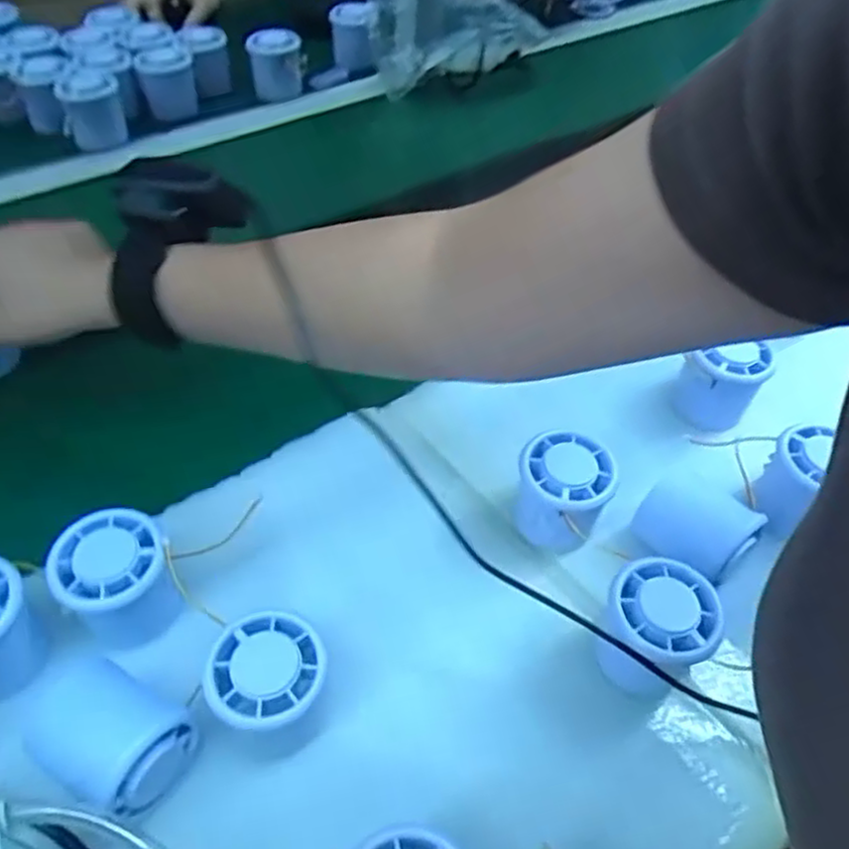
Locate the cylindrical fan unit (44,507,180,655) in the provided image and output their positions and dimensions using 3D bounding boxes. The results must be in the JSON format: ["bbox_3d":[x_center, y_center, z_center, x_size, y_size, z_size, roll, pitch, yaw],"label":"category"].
[{"bbox_3d":[-0.160,0.082,0.382,0.052,0.055,0.053,-23,55,-19],"label":"cylindrical fan unit"}]

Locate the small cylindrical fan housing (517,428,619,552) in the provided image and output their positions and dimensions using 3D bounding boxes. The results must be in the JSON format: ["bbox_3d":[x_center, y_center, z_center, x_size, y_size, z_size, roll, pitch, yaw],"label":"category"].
[{"bbox_3d":[0.081,0.043,0.435,0.052,0.062,0.050,19,53,13],"label":"small cylindrical fan housing"}]

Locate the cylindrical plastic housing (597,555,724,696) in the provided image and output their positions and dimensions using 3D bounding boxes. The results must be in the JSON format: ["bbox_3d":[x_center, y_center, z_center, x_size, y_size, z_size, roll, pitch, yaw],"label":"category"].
[{"bbox_3d":[0.120,0.107,0.382,0.051,0.056,0.053,1,51,-1],"label":"cylindrical plastic housing"}]

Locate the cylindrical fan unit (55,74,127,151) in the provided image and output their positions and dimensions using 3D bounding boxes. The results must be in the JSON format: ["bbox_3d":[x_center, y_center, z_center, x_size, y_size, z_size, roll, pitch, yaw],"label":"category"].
[{"bbox_3d":[-0.330,-0.314,0.722,0.057,0.054,0.056,-18,54,-16],"label":"cylindrical fan unit"}]

